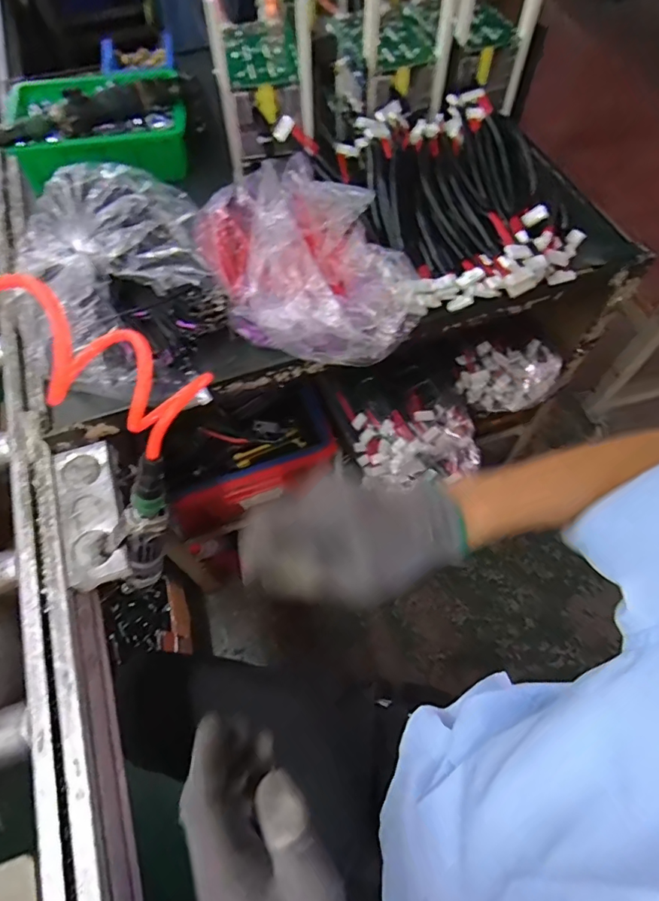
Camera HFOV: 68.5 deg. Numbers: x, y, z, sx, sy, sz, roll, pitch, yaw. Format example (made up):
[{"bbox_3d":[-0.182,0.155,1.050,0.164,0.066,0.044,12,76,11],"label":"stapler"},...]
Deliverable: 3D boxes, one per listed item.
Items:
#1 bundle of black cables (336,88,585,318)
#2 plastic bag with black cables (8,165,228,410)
[{"bbox_3d":[0.171,-0.322,0.614,0.241,0.071,0.300,-18,64,-9],"label":"bundle of black cables"},{"bbox_3d":[-0.243,-0.189,0.547,0.222,0.076,0.296,-20,72,-9],"label":"plastic bag with black cables"}]

